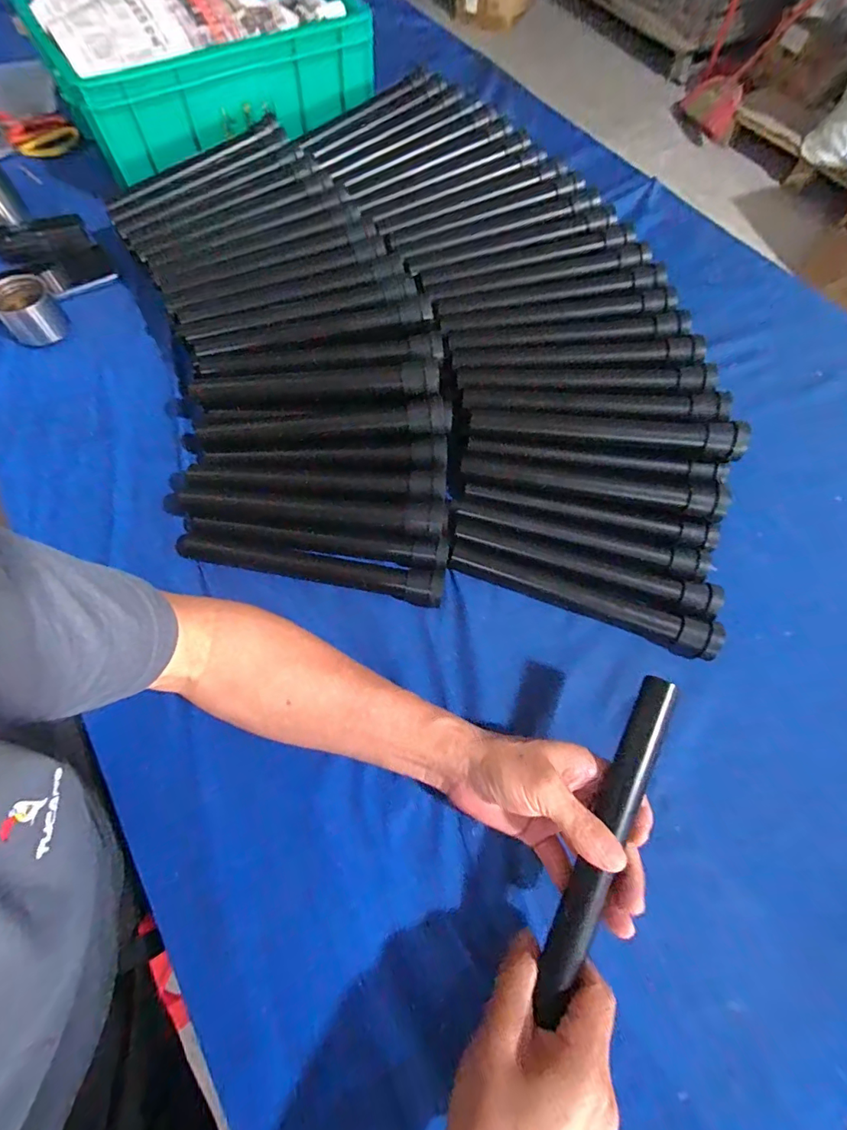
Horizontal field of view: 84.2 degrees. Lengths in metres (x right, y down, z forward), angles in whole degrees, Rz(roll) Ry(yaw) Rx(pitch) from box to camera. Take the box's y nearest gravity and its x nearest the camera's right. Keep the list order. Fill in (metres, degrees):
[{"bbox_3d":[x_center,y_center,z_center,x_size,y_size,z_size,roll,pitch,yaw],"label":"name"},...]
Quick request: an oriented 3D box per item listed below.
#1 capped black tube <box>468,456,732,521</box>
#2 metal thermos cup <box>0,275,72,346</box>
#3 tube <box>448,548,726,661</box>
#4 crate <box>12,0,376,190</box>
[{"bbox_3d":[0.160,-0.080,0.453,0.244,0.035,0.031,11,67,3],"label":"capped black tube"},{"bbox_3d":[-0.462,-0.298,0.553,0.064,0.048,0.058,-36,72,-15],"label":"metal thermos cup"},{"bbox_3d":[0.143,0.030,0.432,0.243,0.031,0.028,21,68,7],"label":"tube"},{"bbox_3d":[-0.315,-0.739,0.675,0.411,0.124,0.285,-31,71,-14],"label":"crate"}]

